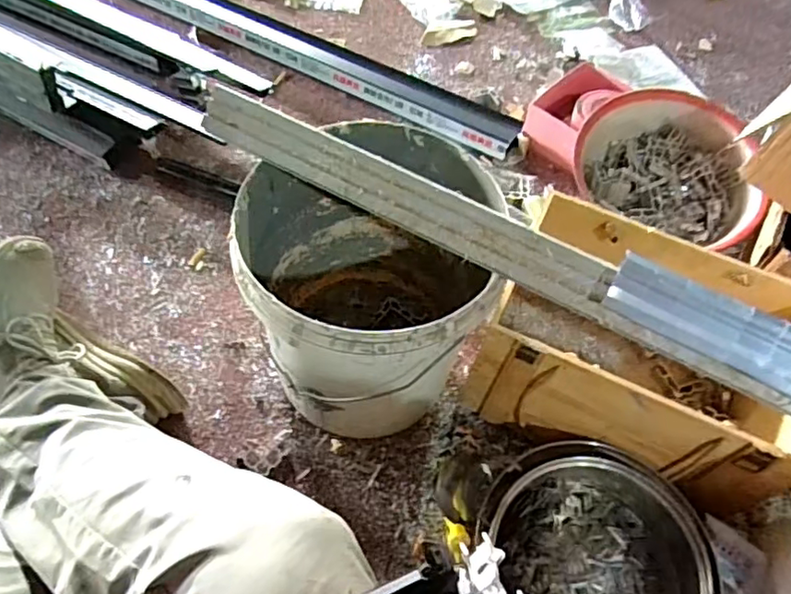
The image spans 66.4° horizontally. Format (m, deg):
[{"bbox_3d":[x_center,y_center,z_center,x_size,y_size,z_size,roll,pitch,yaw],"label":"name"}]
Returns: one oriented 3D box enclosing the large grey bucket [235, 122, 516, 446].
[{"bbox_3d":[-0.030,0.000,0.751,0.289,0.288,0.284,2,55,-3],"label":"large grey bucket"}]

